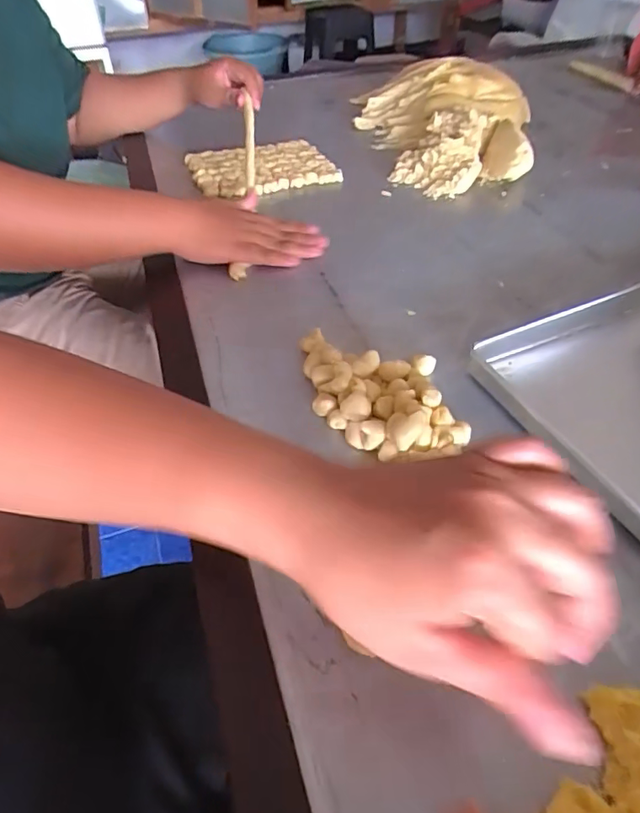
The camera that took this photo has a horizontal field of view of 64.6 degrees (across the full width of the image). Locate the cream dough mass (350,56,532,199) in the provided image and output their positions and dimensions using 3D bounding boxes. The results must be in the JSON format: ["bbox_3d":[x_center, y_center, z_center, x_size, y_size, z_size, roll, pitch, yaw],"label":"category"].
[{"bbox_3d":[0.187,-0.449,0.789,0.257,0.080,0.365,4,47,6],"label":"cream dough mass"}]

